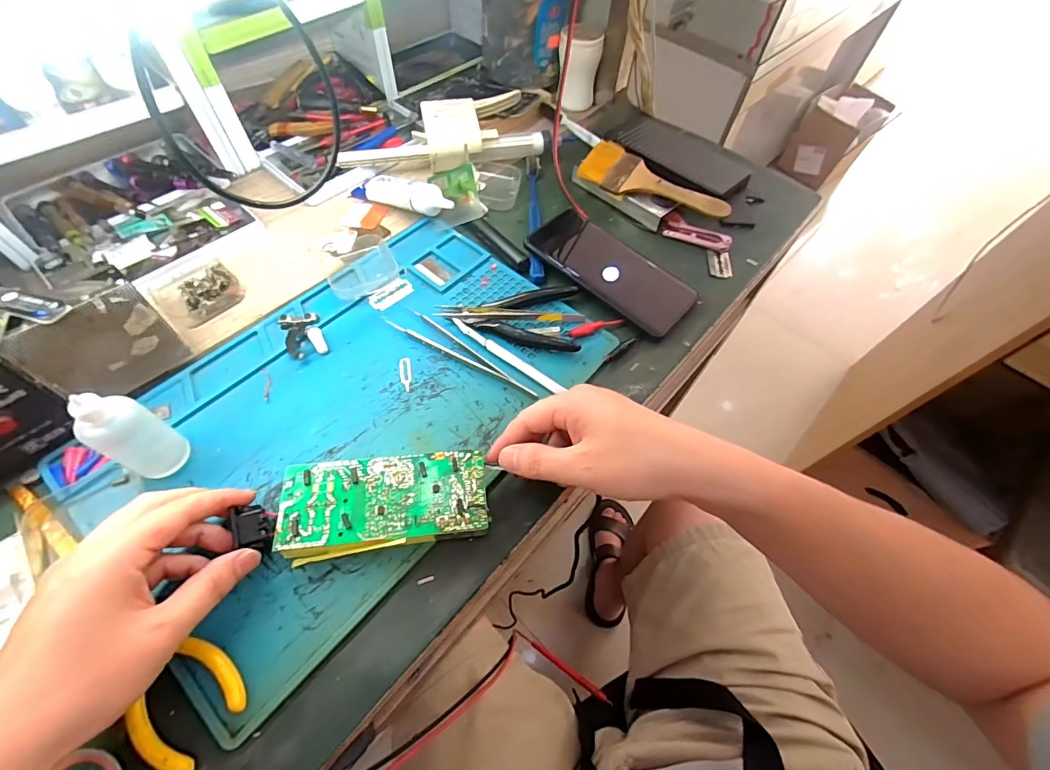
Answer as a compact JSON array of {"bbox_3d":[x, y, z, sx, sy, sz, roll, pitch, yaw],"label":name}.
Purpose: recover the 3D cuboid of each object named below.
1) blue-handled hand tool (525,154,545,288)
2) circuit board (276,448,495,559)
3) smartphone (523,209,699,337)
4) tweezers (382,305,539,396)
[{"bbox_3d":[0.012,-0.181,0.481,0.017,0.019,0.187,0,59,-3],"label":"blue-handled hand tool"},{"bbox_3d":[-0.093,0.080,0.304,0.131,0.022,0.058,-5,58,-4],"label":"circuit board"},{"bbox_3d":[0.084,-0.116,0.436,0.166,0.010,0.073,40,67,18],"label":"smartphone"},{"bbox_3d":[-0.056,-0.027,0.383,0.152,0.007,0.024,34,61,16],"label":"tweezers"}]

